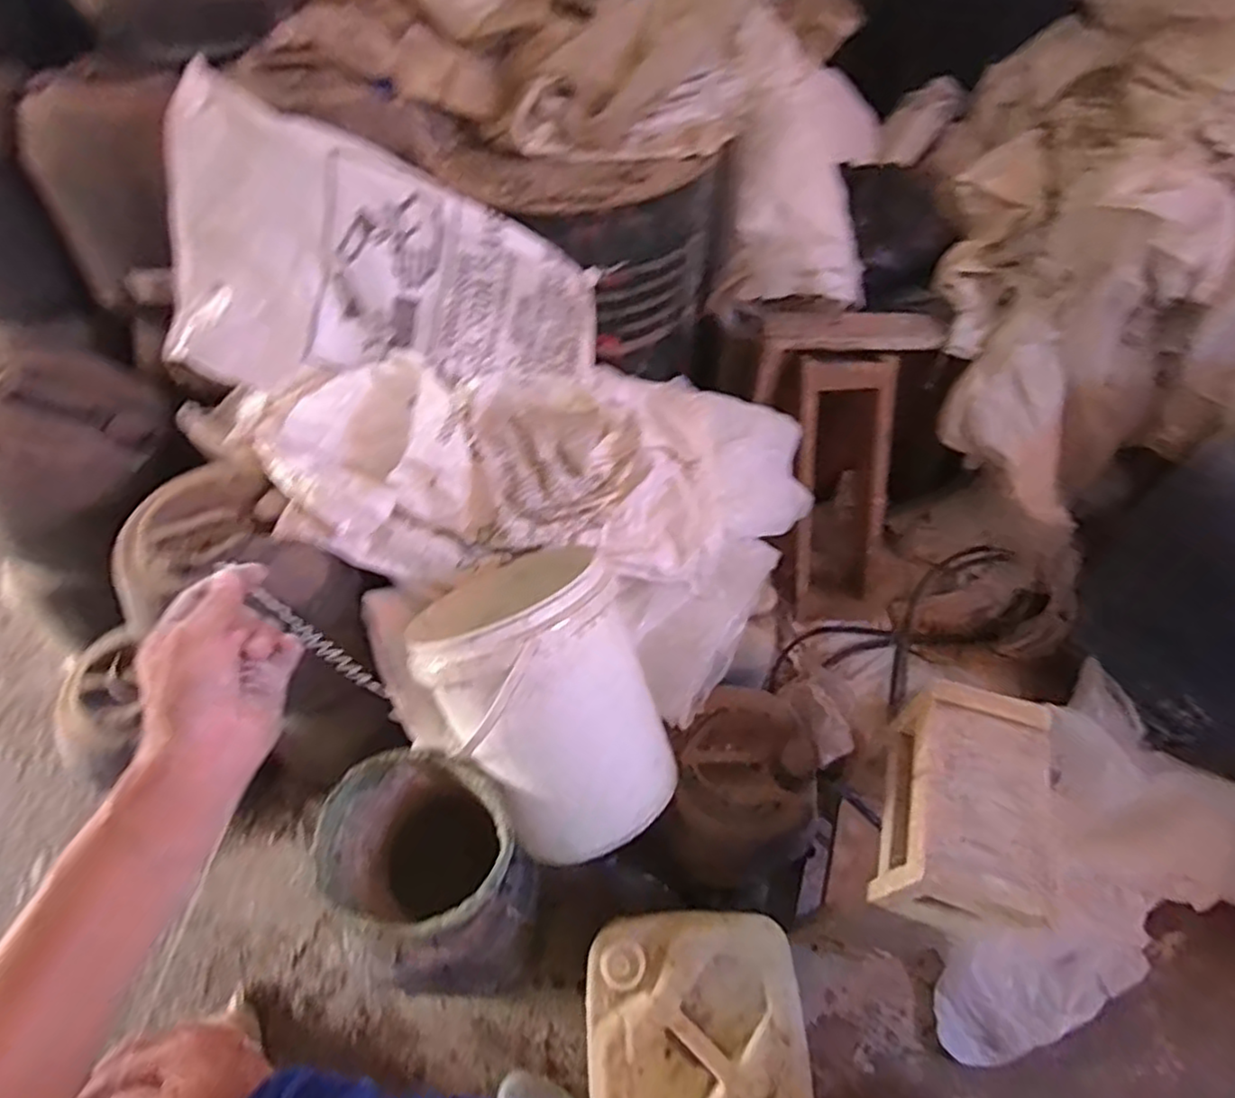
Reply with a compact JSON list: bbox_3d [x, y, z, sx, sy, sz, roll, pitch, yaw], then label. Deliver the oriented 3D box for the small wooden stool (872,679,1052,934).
[{"bbox_3d":[0.429,0.317,0.852,0.140,0.164,0.260,17,57,12],"label":"small wooden stool"}]

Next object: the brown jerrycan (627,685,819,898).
[{"bbox_3d":[0.200,0.452,1.223,0.253,0.367,0.272,0,56,0],"label":"brown jerrycan"}]

